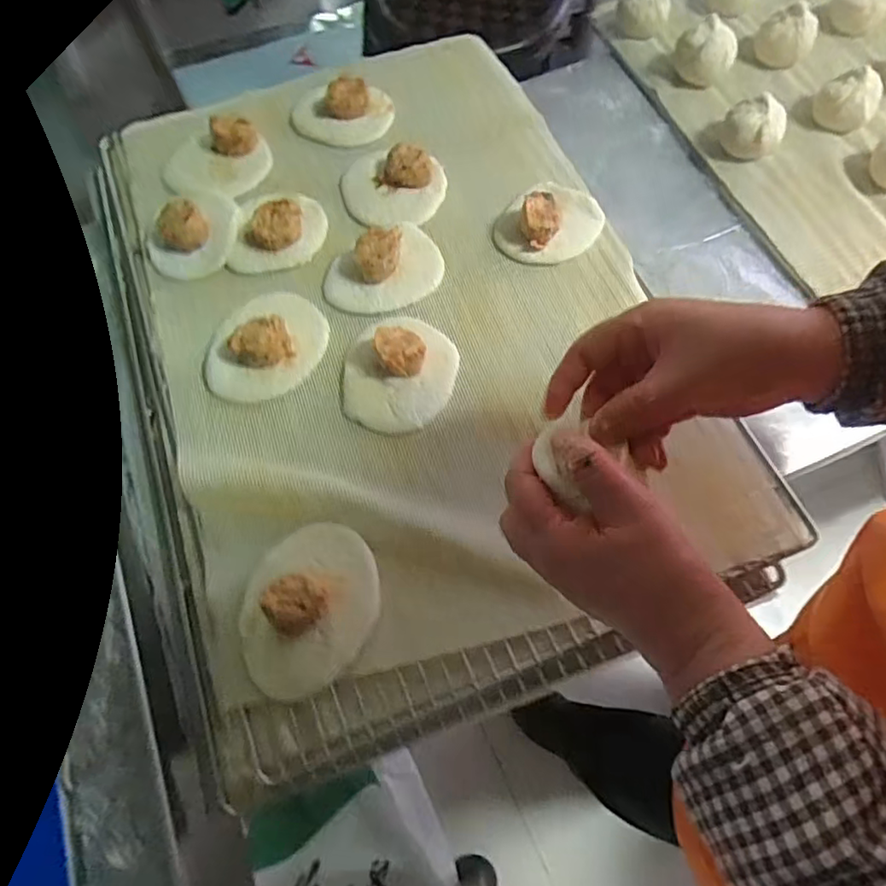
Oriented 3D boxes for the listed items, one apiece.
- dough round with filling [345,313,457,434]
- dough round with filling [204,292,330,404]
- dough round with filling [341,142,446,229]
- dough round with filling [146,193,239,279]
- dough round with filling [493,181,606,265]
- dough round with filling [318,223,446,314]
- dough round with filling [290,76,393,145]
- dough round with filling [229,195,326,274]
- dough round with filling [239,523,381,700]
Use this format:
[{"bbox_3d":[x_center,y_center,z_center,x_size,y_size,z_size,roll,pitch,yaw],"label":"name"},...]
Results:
[{"bbox_3d":[-0.033,-0.059,0.440,0.082,0.030,0.096,14,67,6],"label":"dough round with filling"},{"bbox_3d":[-0.138,-0.081,0.455,0.084,0.030,0.103,11,66,5],"label":"dough round with filling"},{"bbox_3d":[-0.045,-0.233,0.518,0.089,0.028,0.083,0,66,0],"label":"dough round with filling"},{"bbox_3d":[-0.219,-0.190,0.503,0.083,0.024,0.083,0,66,0],"label":"dough round with filling"},{"bbox_3d":[0.091,-0.190,0.493,0.081,0.040,0.082,0,66,0],"label":"dough round with filling"},{"bbox_3d":[-0.050,-0.149,0.479,0.099,0.029,0.072,-23,68,-10],"label":"dough round with filling"},{"bbox_3d":[-0.102,-0.331,0.564,0.104,0.030,0.080,11,66,5],"label":"dough round with filling"},{"bbox_3d":[-0.144,-0.190,0.503,0.078,0.026,0.084,5,66,2],"label":"dough round with filling"},{"bbox_3d":[-0.086,0.103,0.371,0.084,0.021,0.106,7,66,3],"label":"dough round with filling"}]

